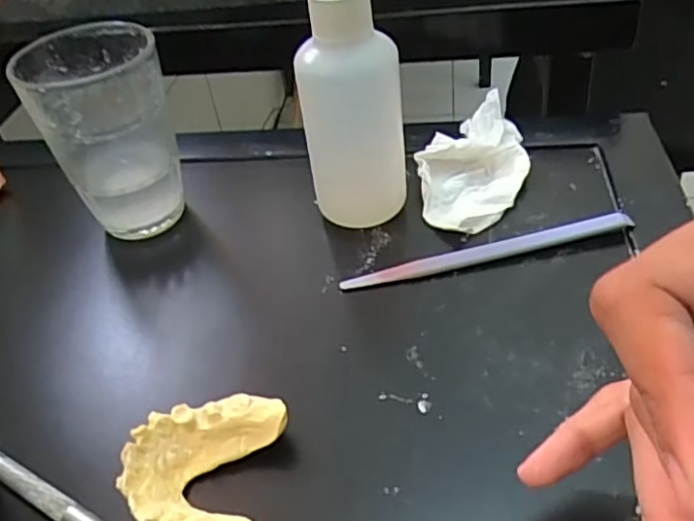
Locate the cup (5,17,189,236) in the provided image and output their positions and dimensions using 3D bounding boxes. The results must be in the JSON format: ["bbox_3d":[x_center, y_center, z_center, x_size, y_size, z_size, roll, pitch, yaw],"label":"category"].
[{"bbox_3d":[-0.120,-0.060,0.328,0.062,0.096,0.064,-22,43,-16],"label":"cup"}]

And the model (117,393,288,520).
[{"bbox_3d":[-0.050,0.072,0.224,0.049,0.019,0.057,2,42,12],"label":"model"}]

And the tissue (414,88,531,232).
[{"bbox_3d":[0.067,-0.053,0.348,0.054,0.032,0.093,11,44,21],"label":"tissue"}]

